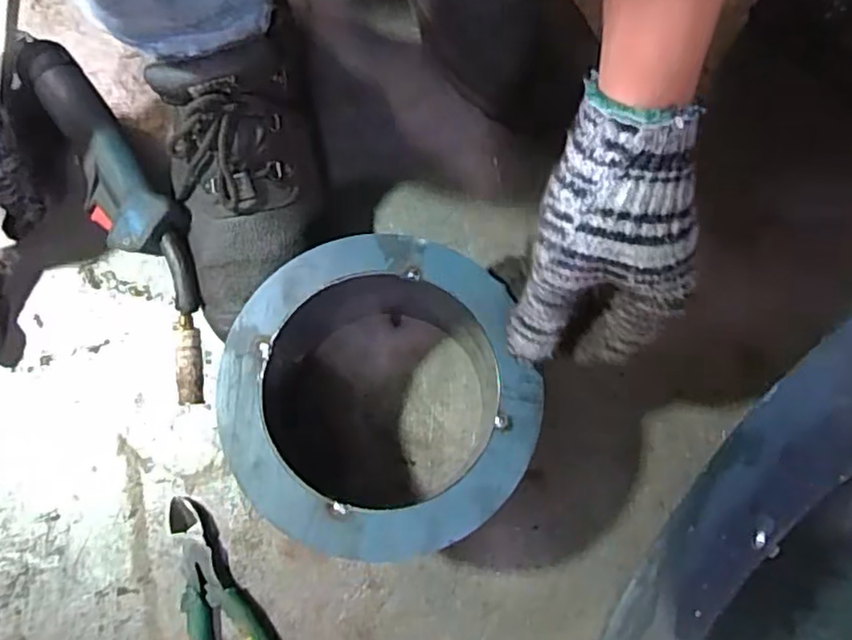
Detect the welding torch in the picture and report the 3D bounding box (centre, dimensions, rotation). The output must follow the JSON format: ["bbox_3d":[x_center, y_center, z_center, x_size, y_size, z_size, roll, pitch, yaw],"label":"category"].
[{"bbox_3d":[-0.204,-0.077,0.438,0.057,0.037,0.265,-29,80,-7],"label":"welding torch"}]

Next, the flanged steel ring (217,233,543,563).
[{"bbox_3d":[-0.029,0.052,0.414,0.174,0.101,0.181,0,75,0],"label":"flanged steel ring"}]

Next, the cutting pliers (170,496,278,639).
[{"bbox_3d":[-0.138,0.200,0.424,0.053,0.014,0.165,-27,77,-7],"label":"cutting pliers"}]

